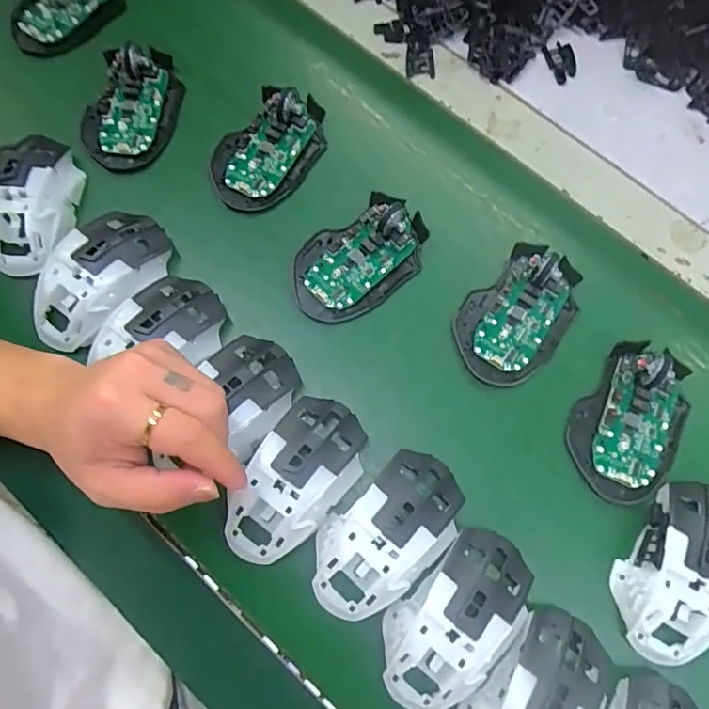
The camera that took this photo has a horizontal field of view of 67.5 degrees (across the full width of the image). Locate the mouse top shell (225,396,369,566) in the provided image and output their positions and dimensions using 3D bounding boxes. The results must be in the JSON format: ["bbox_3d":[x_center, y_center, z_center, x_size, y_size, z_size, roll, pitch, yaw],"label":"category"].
[{"bbox_3d":[-0.038,0.086,0.359,0.064,0.043,0.120,33,77,7],"label":"mouse top shell"}]

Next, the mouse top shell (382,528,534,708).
[{"bbox_3d":[0.066,0.167,0.333,0.063,0.034,0.115,43,78,9],"label":"mouse top shell"}]

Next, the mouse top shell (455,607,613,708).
[{"bbox_3d":[0.113,0.218,0.319,0.112,0.034,0.076,-40,80,-11],"label":"mouse top shell"}]

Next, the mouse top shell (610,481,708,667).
[{"bbox_3d":[0.216,0.140,0.346,0.062,0.034,0.115,34,77,7],"label":"mouse top shell"}]

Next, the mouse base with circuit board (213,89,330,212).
[{"bbox_3d":[-0.072,-0.175,0.439,0.072,0.028,0.113,31,77,6],"label":"mouse base with circuit board"}]

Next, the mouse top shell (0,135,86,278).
[{"bbox_3d":[-0.253,-0.121,0.410,0.062,0.034,0.114,5,75,0],"label":"mouse top shell"}]

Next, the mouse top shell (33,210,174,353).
[{"bbox_3d":[-0.189,-0.056,0.393,0.067,0.034,0.120,40,78,8],"label":"mouse top shell"}]

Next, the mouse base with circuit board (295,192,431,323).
[{"bbox_3d":[0.005,-0.077,0.412,0.112,0.024,0.071,-32,79,-9],"label":"mouse base with circuit board"}]

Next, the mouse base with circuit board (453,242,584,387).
[{"bbox_3d":[0.129,-0.033,0.408,0.074,0.024,0.115,43,78,9],"label":"mouse base with circuit board"}]

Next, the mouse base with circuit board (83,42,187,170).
[{"bbox_3d":[-0.188,-0.213,0.449,0.068,0.034,0.112,22,76,4],"label":"mouse base with circuit board"}]

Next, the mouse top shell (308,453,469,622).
[{"bbox_3d":[0.022,0.118,0.345,0.114,0.030,0.067,-39,80,-11],"label":"mouse top shell"}]

